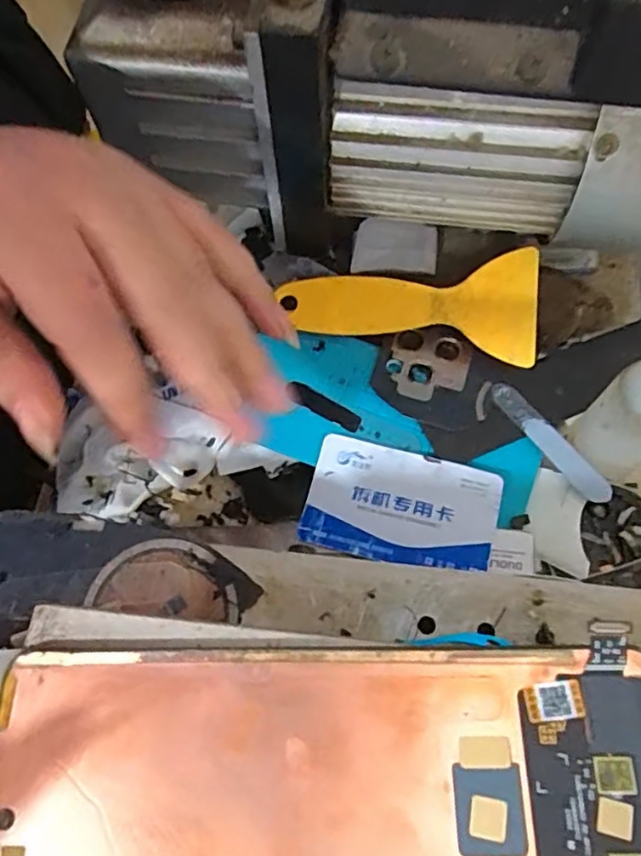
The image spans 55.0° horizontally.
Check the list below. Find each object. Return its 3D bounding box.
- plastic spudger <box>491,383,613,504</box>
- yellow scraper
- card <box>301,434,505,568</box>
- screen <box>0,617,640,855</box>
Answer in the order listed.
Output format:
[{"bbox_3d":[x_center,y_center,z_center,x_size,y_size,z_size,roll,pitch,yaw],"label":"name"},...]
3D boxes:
[{"bbox_3d":[0.110,0.007,0.295,0.014,0.004,0.072,-43,78,-8],"label":"plastic spudger"},{"bbox_3d":[0.044,-0.062,0.310,0.122,0.006,0.055,3,81,12],"label":"yellow scraper"},{"bbox_3d":[0.036,0.036,0.283,0.085,0.004,0.052,13,72,13],"label":"card"},{"bbox_3d":[0.003,0.088,0.139,0.157,0.008,0.075,-1,67,-2],"label":"screen"}]

